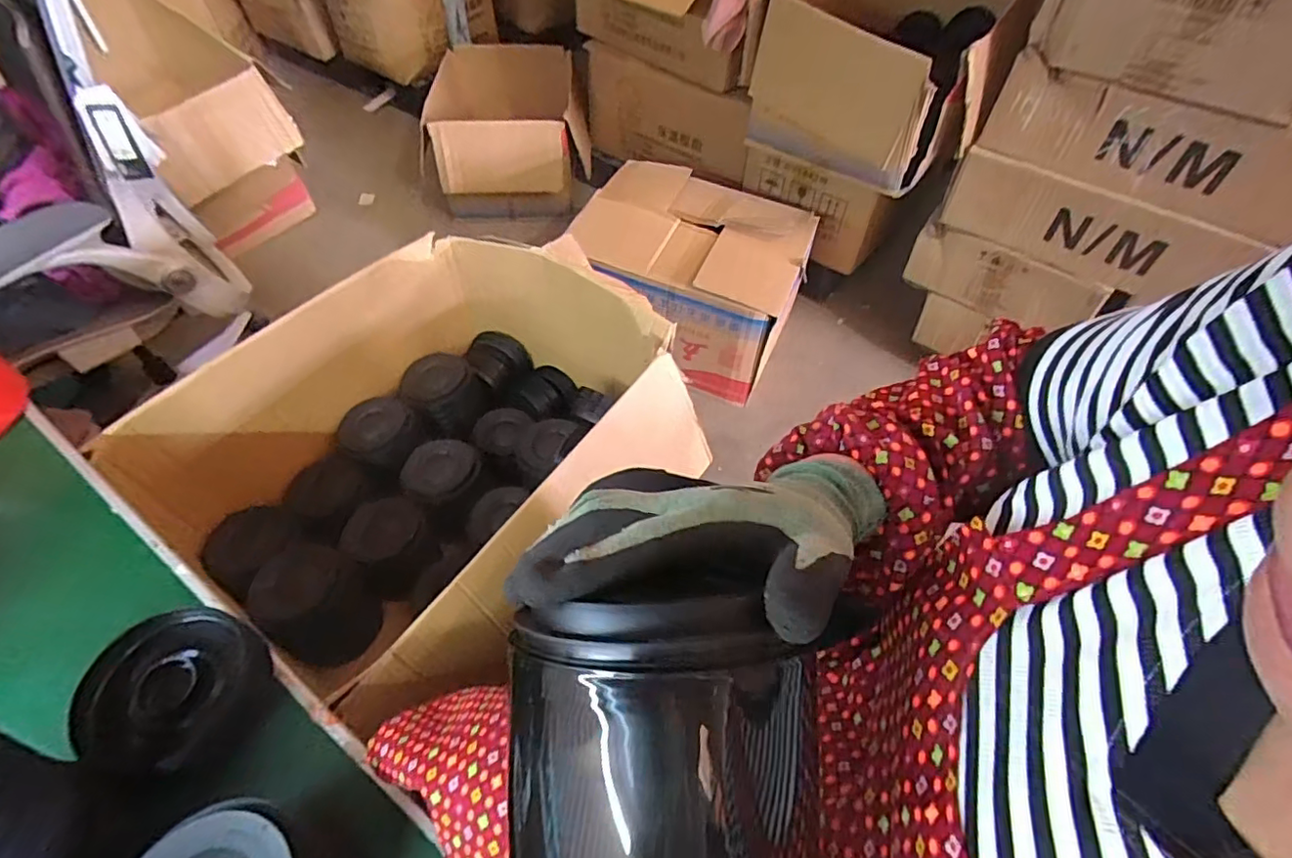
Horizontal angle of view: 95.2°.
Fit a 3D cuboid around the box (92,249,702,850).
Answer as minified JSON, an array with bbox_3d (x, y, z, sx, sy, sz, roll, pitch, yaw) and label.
[{"bbox_3d":[-0.295,0.055,0.914,0.581,0.365,0.661,33,58,21],"label":"box"}]

